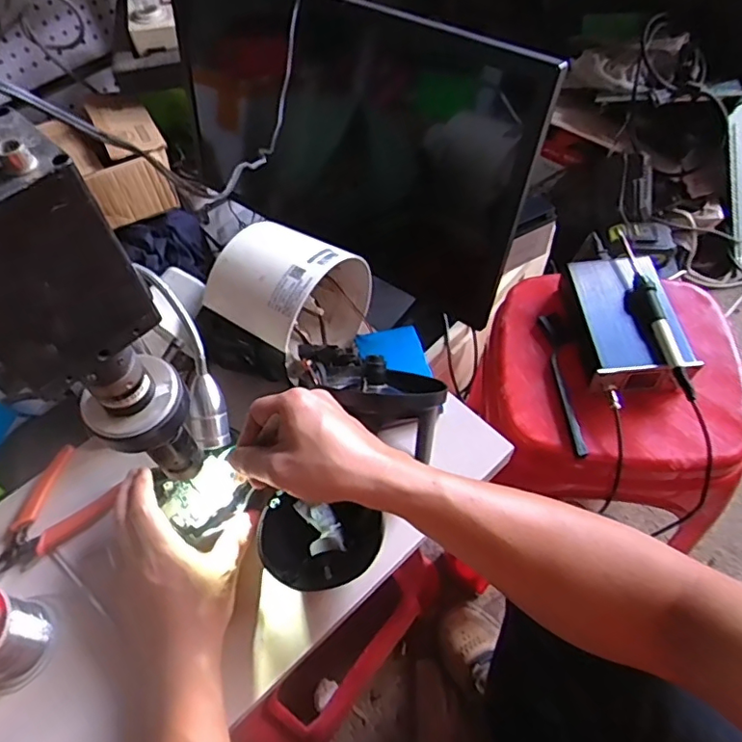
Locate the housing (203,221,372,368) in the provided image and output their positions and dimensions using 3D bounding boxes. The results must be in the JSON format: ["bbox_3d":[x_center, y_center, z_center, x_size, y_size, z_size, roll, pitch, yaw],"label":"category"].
[{"bbox_3d":[-0.078,-0.070,0.546,0.099,0.130,0.129,27,62,21],"label":"housing"}]

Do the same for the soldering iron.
[{"bbox_3d":[0.298,-0.064,0.583,0.021,0.024,0.215,-6,55,1],"label":"soldering iron"}]

